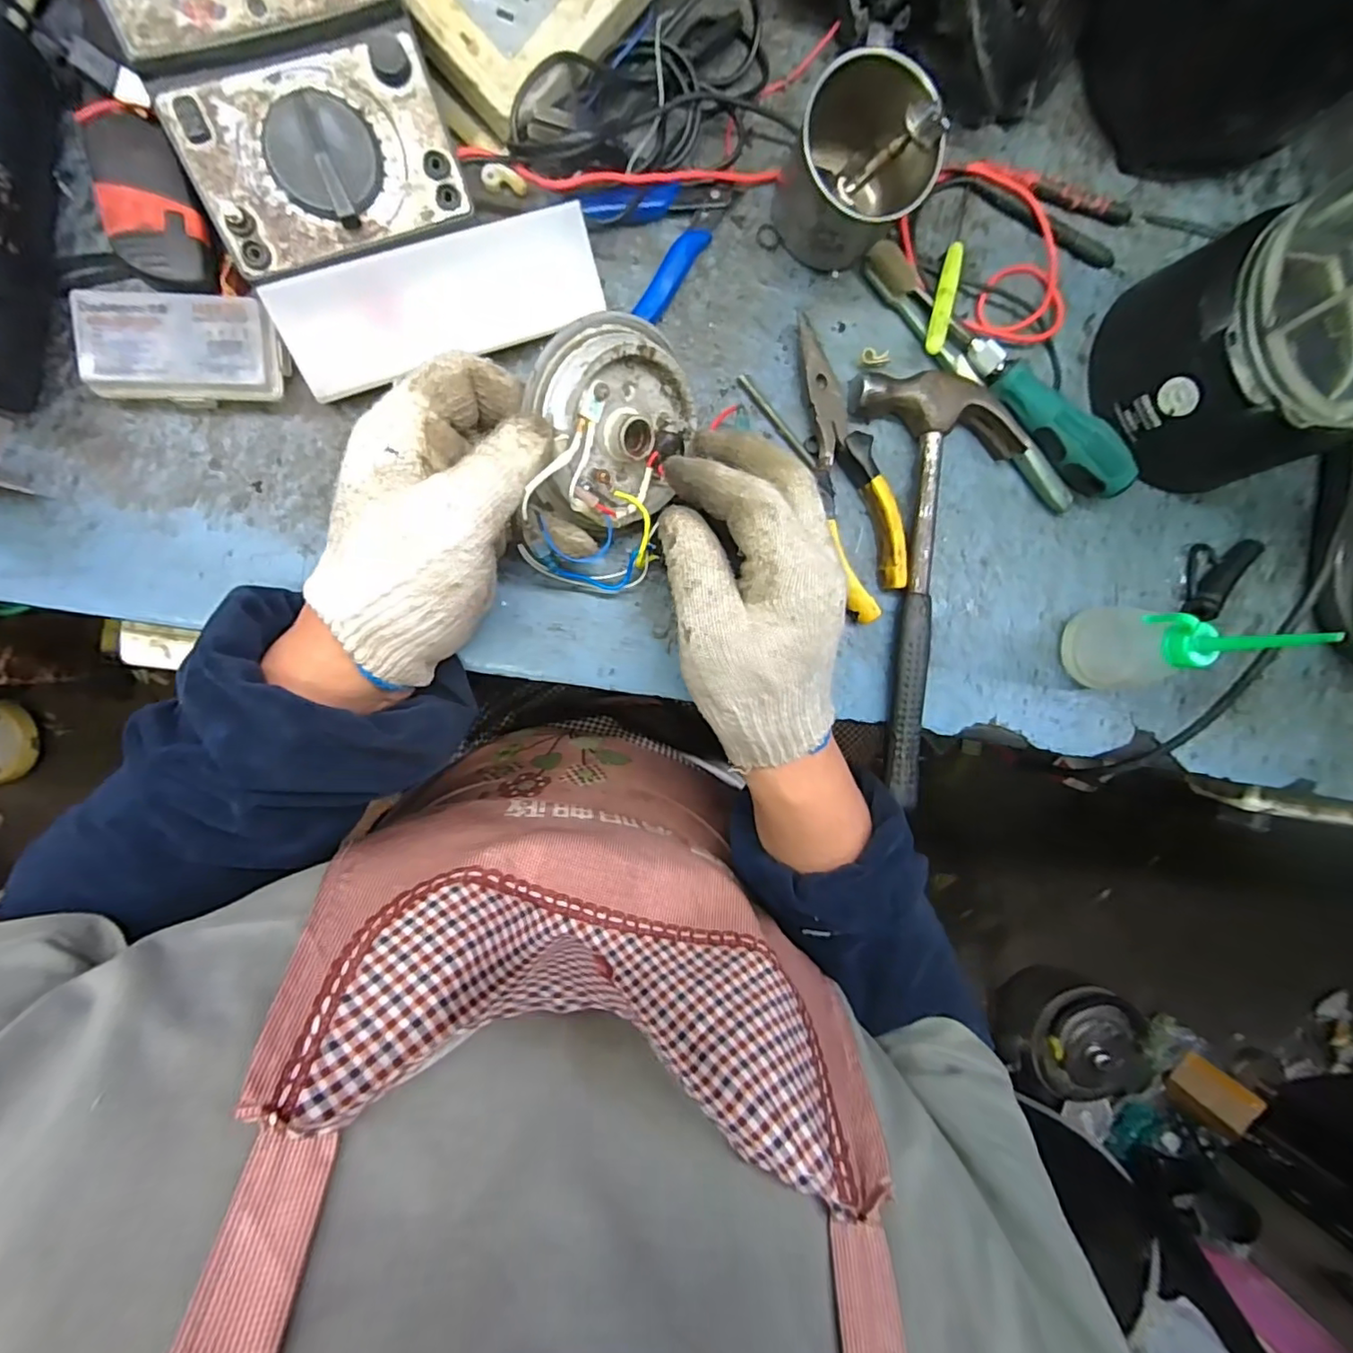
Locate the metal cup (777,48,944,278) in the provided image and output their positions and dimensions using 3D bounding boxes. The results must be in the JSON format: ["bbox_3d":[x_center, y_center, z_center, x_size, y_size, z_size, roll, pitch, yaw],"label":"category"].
[{"bbox_3d":[0.092,-0.258,0.302,0.068,0.067,0.073,0,93,-9],"label":"metal cup"}]

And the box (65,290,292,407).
[{"bbox_3d":[-0.232,-0.154,0.278,0.083,0.019,0.043,-1,93,-9],"label":"box"}]

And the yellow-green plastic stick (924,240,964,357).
[{"bbox_3d":[0.154,-0.217,0.335,0.010,0.012,0.067,16,90,-9],"label":"yellow-green plastic stick"}]

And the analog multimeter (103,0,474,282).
[{"bbox_3d":[-0.171,-0.277,0.244,0.110,0.034,0.176,-21,96,-7],"label":"analog multimeter"}]

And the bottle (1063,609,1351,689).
[{"bbox_3d":[0.270,-0.016,0.319,0.042,0.113,0.051,1,92,-9],"label":"bottle"}]

